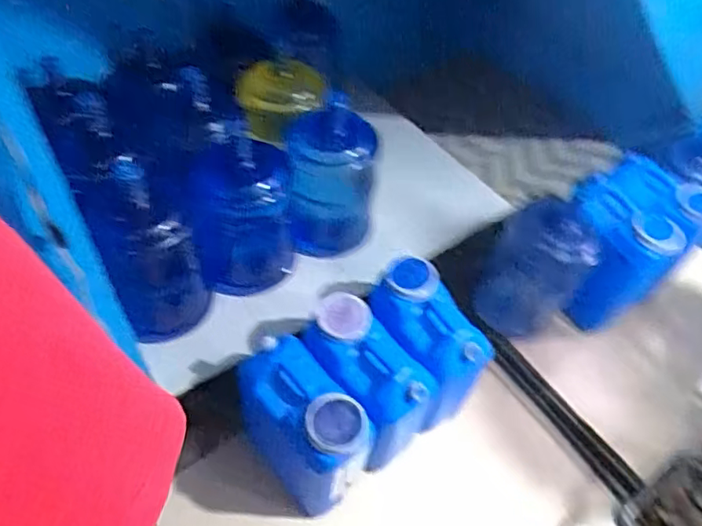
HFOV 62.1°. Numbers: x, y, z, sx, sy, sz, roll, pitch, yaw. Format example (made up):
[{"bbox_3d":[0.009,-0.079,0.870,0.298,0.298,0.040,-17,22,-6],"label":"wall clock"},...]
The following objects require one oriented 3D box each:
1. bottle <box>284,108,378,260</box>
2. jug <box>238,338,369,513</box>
[{"bbox_3d":[-0.054,-0.198,1.571,0.225,0.373,0.218,2,52,-3],"label":"bottle"},{"bbox_3d":[-0.110,0.388,1.374,0.181,0.393,0.315,-35,63,-27],"label":"jug"}]

